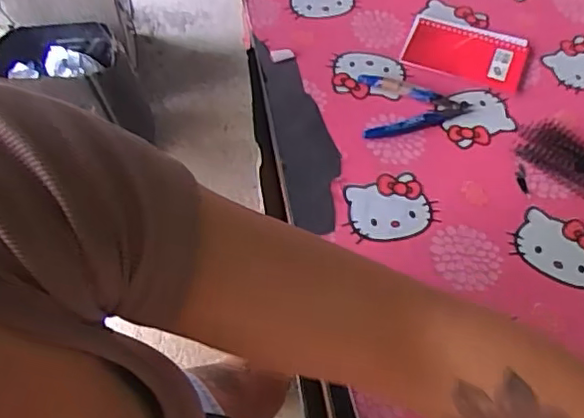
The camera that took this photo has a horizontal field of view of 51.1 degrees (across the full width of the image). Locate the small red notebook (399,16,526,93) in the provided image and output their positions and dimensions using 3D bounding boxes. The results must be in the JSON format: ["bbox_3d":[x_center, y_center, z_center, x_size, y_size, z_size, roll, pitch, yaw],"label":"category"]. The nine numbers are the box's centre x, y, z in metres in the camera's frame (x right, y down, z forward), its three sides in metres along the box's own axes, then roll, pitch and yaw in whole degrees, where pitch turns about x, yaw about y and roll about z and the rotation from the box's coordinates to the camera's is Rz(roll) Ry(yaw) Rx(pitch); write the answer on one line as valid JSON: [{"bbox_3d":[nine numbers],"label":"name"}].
[{"bbox_3d":[0.195,-0.179,0.689,0.129,0.007,0.085,19,58,11],"label":"small red notebook"}]

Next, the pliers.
[{"bbox_3d":[0.129,-0.111,0.643,0.111,0.010,0.087,0,56,-2],"label":"pliers"}]

